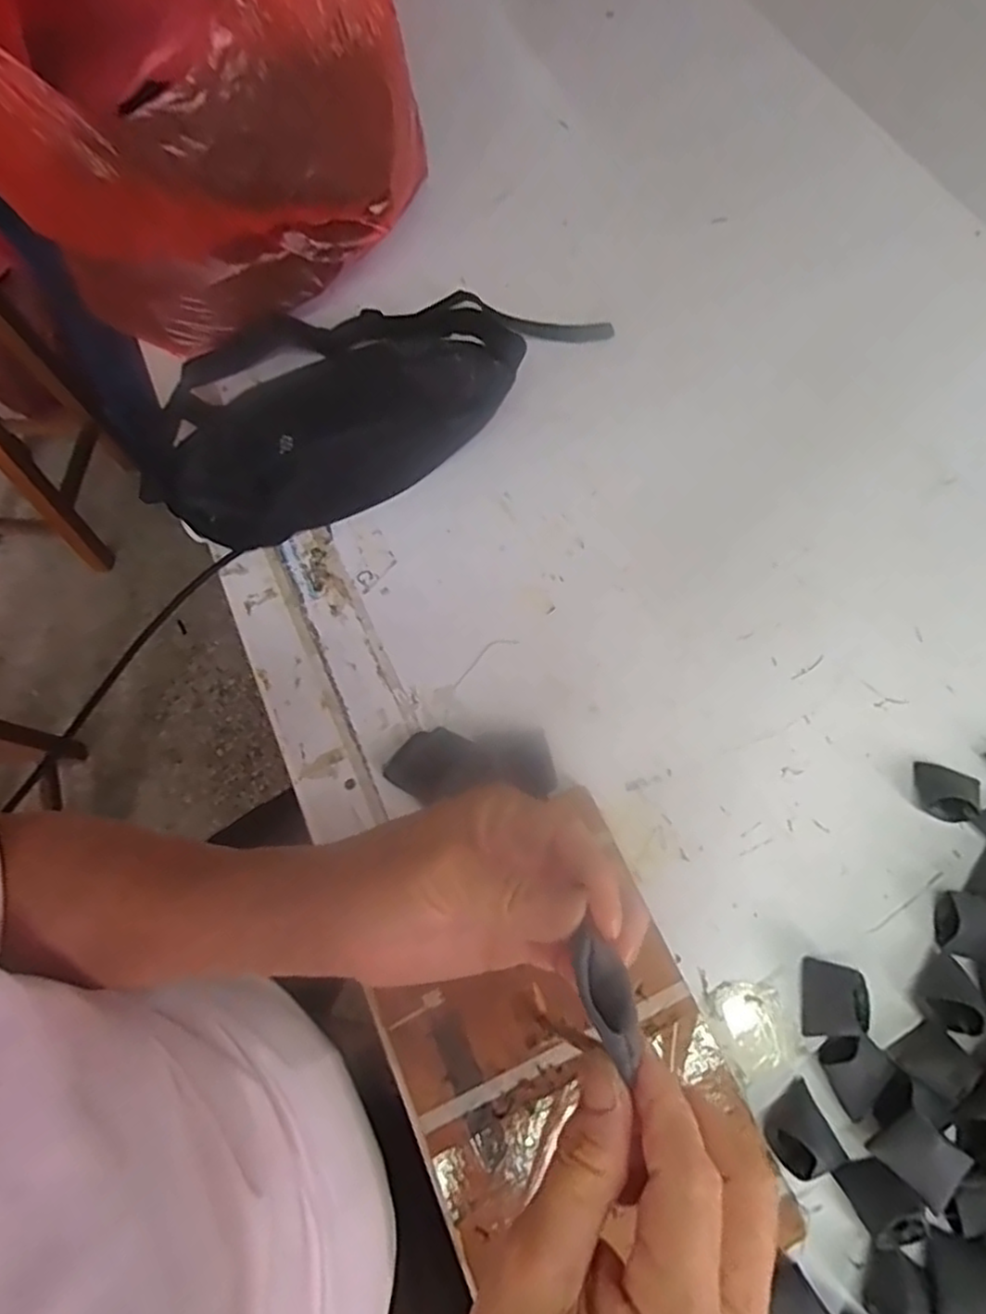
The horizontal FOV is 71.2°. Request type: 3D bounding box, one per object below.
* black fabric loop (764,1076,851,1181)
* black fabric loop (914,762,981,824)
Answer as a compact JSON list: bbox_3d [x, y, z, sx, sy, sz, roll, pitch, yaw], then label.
[{"bbox_3d":[0.178,0.275,0.396,0.035,0.028,0.041,-20,69,-10],"label":"black fabric loop"},{"bbox_3d":[0.321,0.095,0.484,0.042,0.013,0.038,13,67,4],"label":"black fabric loop"}]

